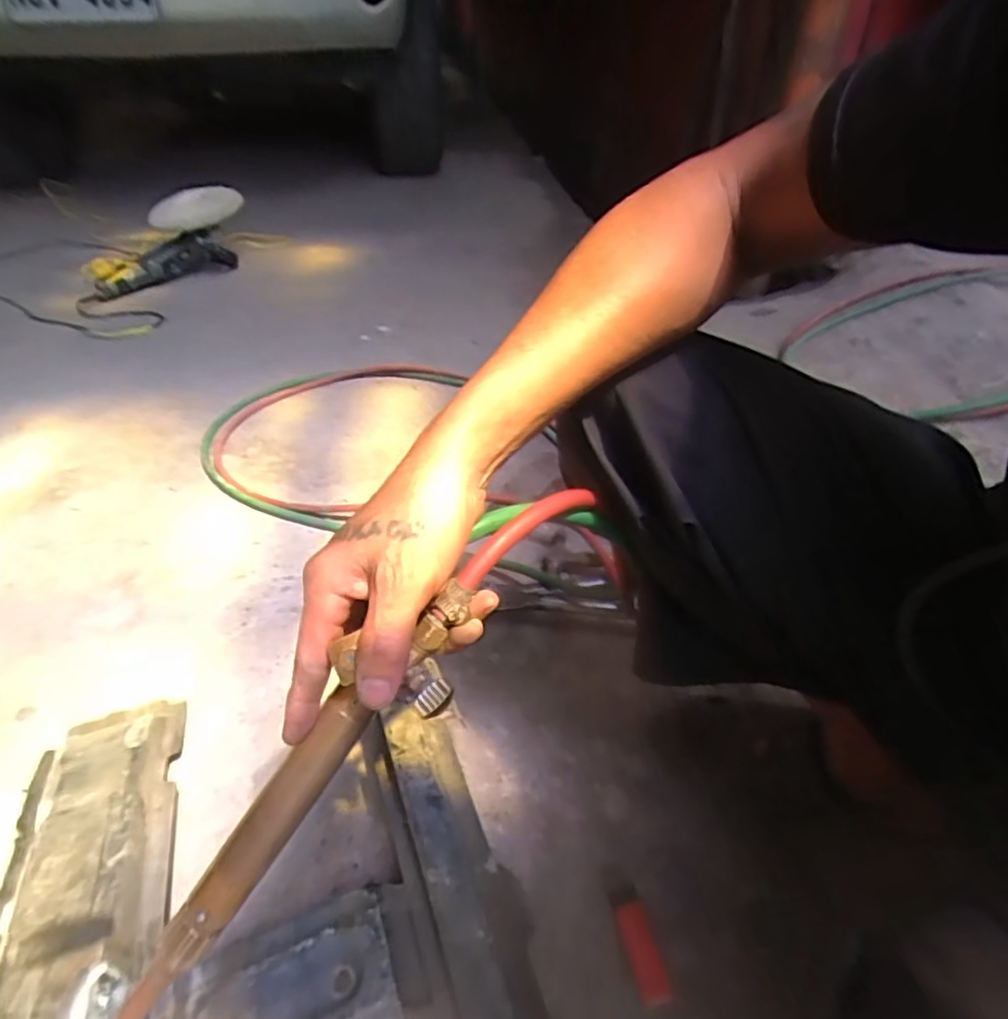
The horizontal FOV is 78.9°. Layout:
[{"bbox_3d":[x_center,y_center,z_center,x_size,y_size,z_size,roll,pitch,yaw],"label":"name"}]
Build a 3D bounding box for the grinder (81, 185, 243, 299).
[{"bbox_3d":[-0.858,-0.694,1.566,0.404,0.195,0.189,-23,45,-25],"label":"grinder"}]

